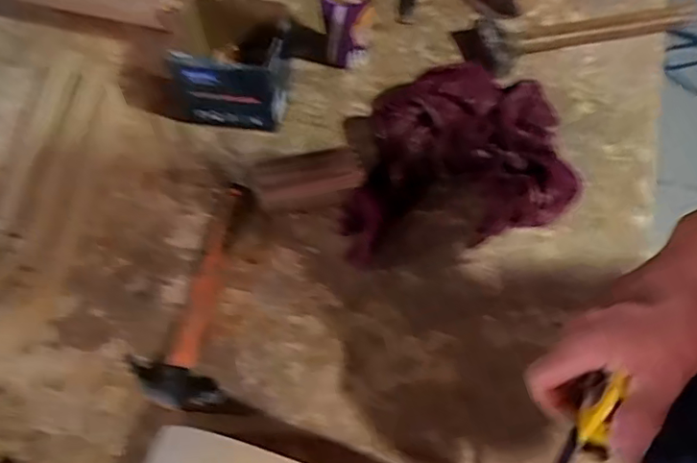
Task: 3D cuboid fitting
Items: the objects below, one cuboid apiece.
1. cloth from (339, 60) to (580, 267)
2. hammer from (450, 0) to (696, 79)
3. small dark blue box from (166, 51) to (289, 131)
[{"bbox_3d":[0.129,-0.107,0.746,0.303,0.062,0.264,-11,56,-7],"label":"cloth"},{"bbox_3d":[0.366,-0.333,0.928,0.393,0.037,0.132,-17,57,-11],"label":"hammer"},{"bbox_3d":[-0.153,-0.226,0.786,0.130,0.120,0.136,3,56,3],"label":"small dark blue box"}]

